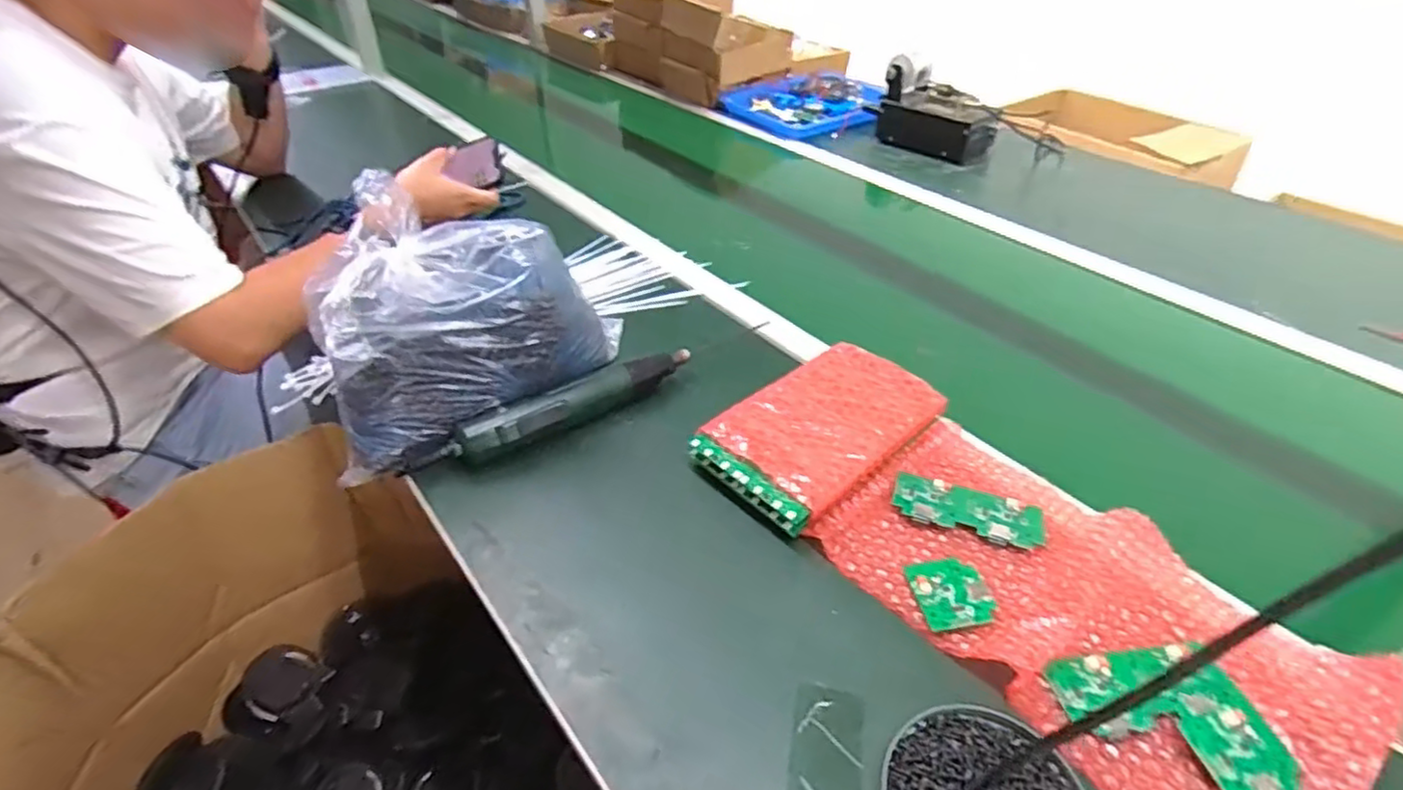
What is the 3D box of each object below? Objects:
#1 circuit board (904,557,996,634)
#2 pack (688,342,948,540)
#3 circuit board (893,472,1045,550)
[{"bbox_3d":[0.185,0.147,0.509,0.052,0.007,0.058,-8,41,-6],"label":"circuit board"},{"bbox_3d":[0.110,0.030,0.628,0.215,0.036,0.134,-31,48,-29],"label":"pack"},{"bbox_3d":[0.220,0.094,0.568,0.118,0.007,0.053,12,43,16],"label":"circuit board"}]

